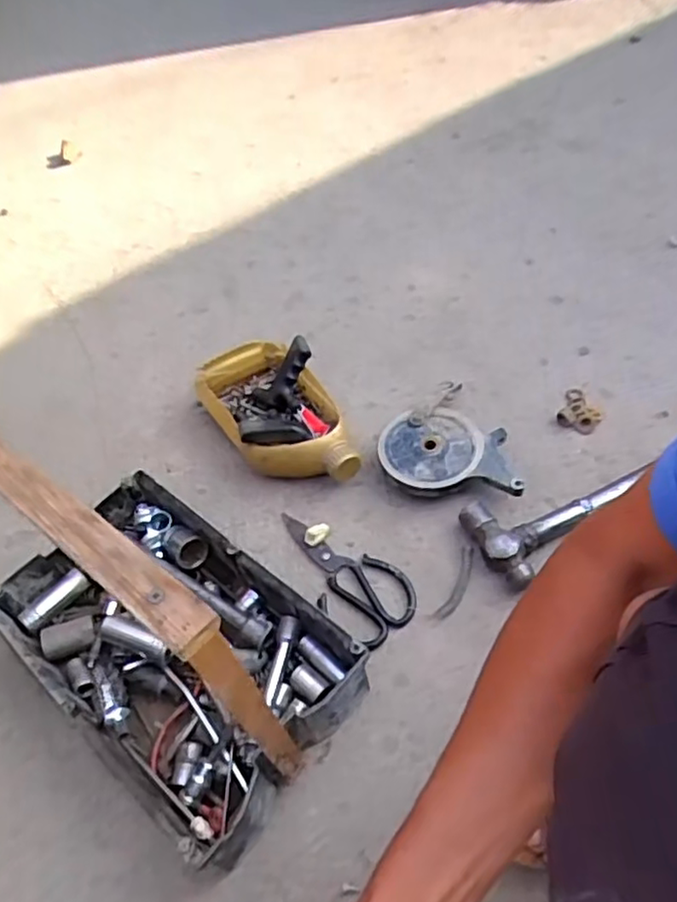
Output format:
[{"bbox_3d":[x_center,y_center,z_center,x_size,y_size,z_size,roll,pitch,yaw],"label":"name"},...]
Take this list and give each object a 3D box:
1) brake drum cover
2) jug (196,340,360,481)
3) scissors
[{"bbox_3d":[0.133,0.009,0.808,0.147,0.047,0.177,-26,51,-11],"label":"brake drum cover"},{"bbox_3d":[-0.073,-0.044,0.857,0.142,0.092,0.238,-32,52,-16],"label":"jug"},{"bbox_3d":[0.014,0.125,0.744,0.075,0.011,0.192,-30,52,-14],"label":"scissors"}]

